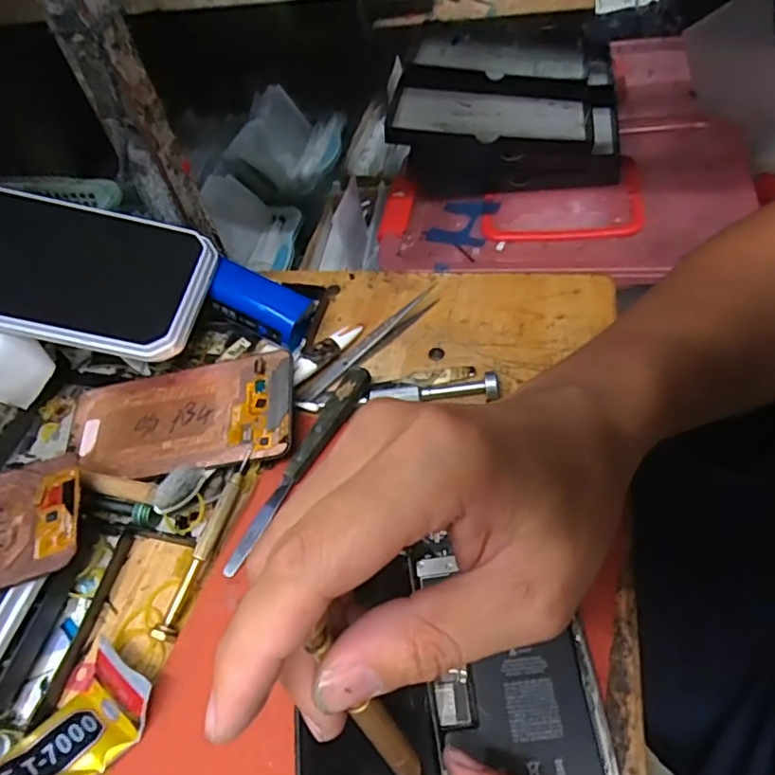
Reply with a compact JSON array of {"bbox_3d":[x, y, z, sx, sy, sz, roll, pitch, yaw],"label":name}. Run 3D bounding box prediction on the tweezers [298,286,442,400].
[{"bbox_3d":[-0.012,-0.031,0.412,0.127,0.015,0.017,-41,56,-22],"label":"tweezers"}]

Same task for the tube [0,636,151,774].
[{"bbox_3d":[-0.154,0.165,0.252,0.042,0.031,0.104,28,41,23],"label":"tube"}]

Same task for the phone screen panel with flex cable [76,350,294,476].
[{"bbox_3d":[-0.129,0.018,0.366,0.146,0.004,0.069,-8,61,11],"label":"phone screen panel with flex cable"}]

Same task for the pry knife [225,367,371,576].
[{"bbox_3d":[-0.051,0.042,0.343,0.015,0.012,0.142,19,57,23],"label":"pry knife"}]

